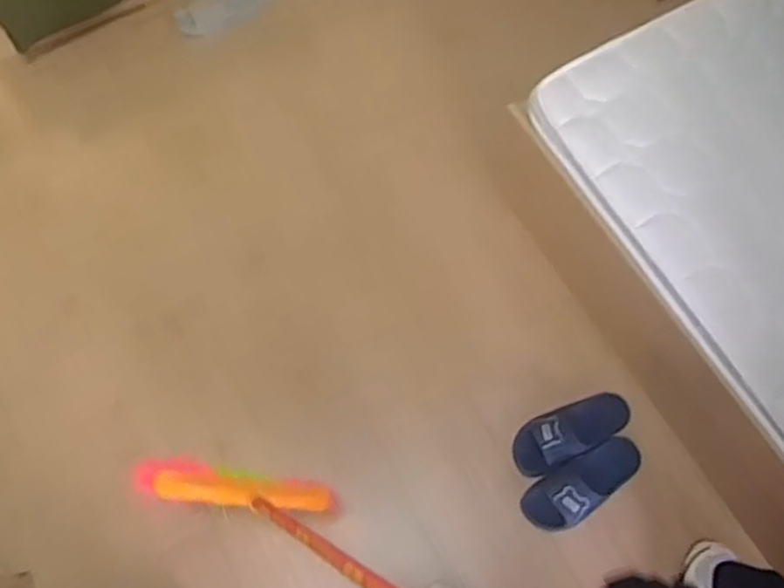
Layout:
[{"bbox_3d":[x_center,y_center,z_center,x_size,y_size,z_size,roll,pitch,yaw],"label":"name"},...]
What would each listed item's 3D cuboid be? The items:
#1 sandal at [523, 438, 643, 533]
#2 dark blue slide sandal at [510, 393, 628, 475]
[{"bbox_3d":[0.423,0.404,1.518,0.294,0.066,0.128,-28,69,-9],"label":"sandal"},{"bbox_3d":[0.409,0.309,1.560,0.286,0.074,0.136,-26,68,-8],"label":"dark blue slide sandal"}]

